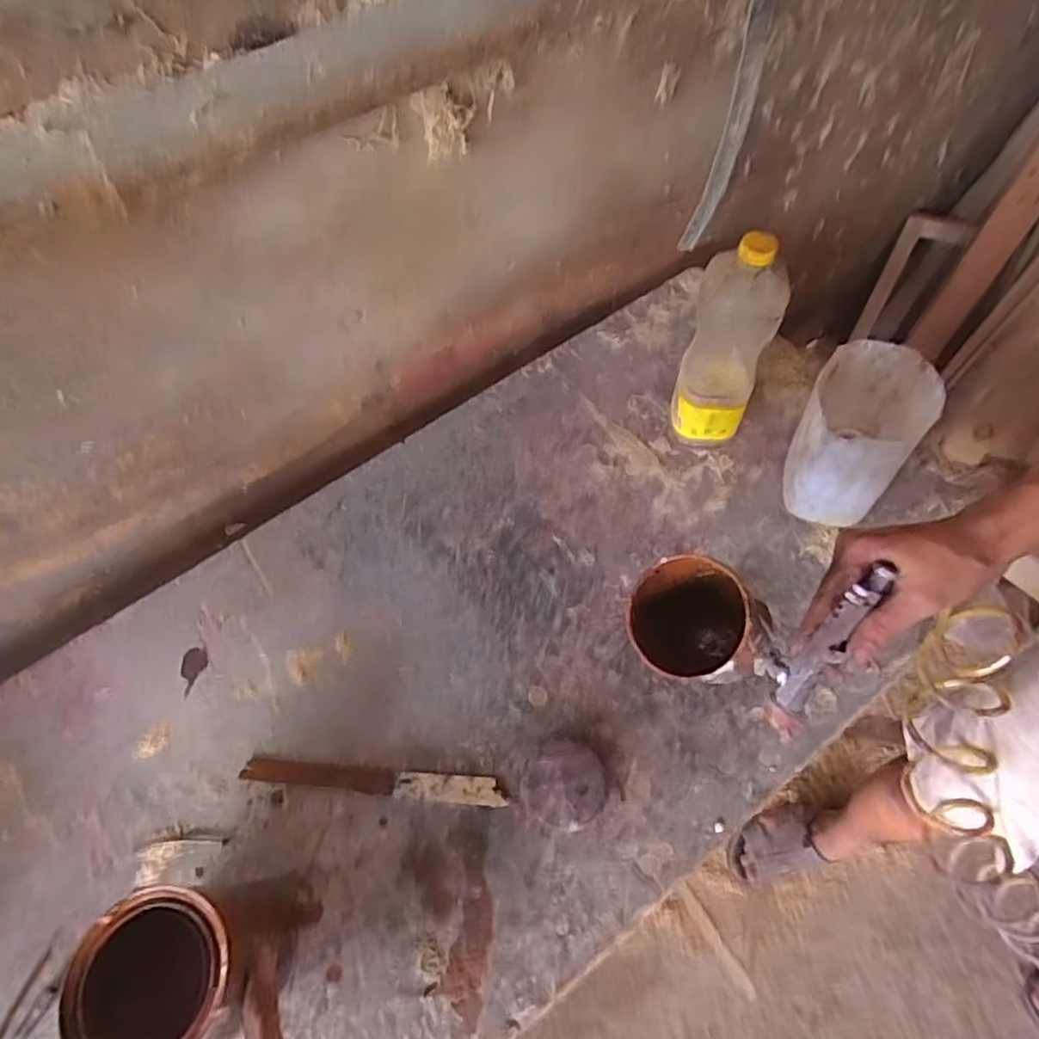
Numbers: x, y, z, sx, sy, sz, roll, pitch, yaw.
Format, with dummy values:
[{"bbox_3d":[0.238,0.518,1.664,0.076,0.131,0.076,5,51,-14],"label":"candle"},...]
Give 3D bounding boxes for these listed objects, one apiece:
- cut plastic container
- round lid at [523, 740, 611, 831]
[{"bbox_3d":[0.338,-0.082,0.659,0.096,0.145,0.144,28,66,17],"label":"cut plastic container"},{"bbox_3d":[0.043,0.237,0.568,0.070,0.023,0.071,-1,61,2],"label":"round lid"}]

